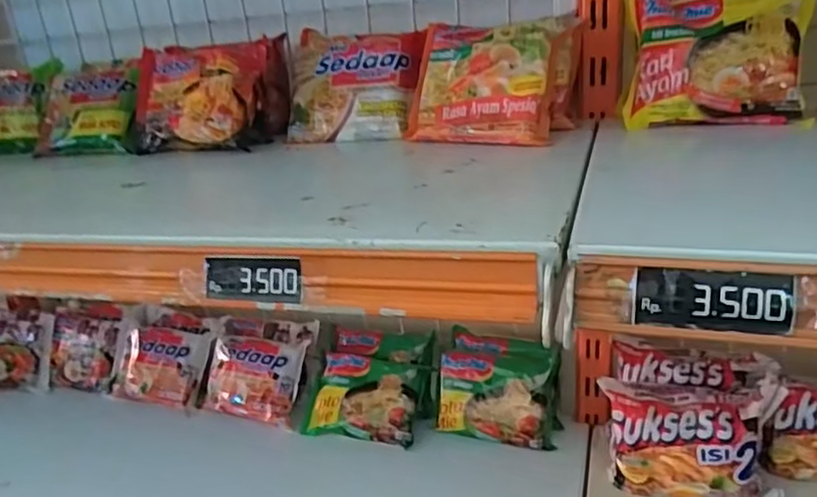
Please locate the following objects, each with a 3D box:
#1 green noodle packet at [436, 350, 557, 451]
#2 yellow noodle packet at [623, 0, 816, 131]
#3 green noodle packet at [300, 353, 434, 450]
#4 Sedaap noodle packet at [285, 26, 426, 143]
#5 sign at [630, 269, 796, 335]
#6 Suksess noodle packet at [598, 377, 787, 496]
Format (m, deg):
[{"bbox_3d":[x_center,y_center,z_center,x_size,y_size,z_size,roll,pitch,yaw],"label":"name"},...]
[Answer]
[{"bbox_3d":[0.101,0.171,0.722,0.128,0.095,0.028,3,-5,23],"label":"green noodle packet"},{"bbox_3d":[0.253,-0.161,0.515,0.136,0.116,0.026,2,-5,20],"label":"yellow noodle packet"},{"bbox_3d":[-0.057,0.182,0.763,0.143,0.029,0.099,4,69,19],"label":"green noodle packet"},{"bbox_3d":[-0.054,-0.168,0.636,0.141,0.121,0.019,2,-8,21],"label":"Sedaap noodle packet"},{"bbox_3d":[0.135,0.023,0.280,0.063,0.026,0.004,3,4,20],"label":"sign"},{"bbox_3d":[0.273,0.188,0.607,0.151,0.102,0.059,1,24,18],"label":"Suksess noodle packet"}]

